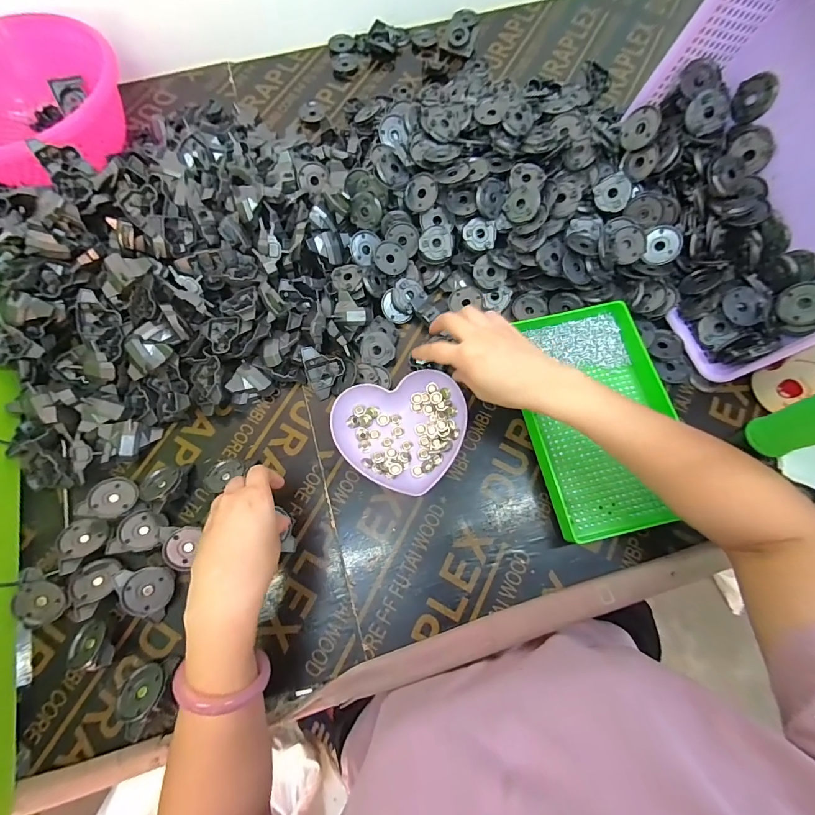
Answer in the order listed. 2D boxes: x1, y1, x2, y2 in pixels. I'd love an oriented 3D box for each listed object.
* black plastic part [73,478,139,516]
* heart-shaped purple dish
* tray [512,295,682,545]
[{"bbox_3d":[-0.318,0.095,0.419,0.050,0.008,0.044,14,47,-22],"label":"black plastic part"},{"bbox_3d":[-0.004,0.029,0.440,0.143,0.028,0.132,-14,72,-4],"label":"heart-shaped purple dish"},{"bbox_3d":[0.207,0.006,0.438,0.152,0.042,0.256,-11,72,-3],"label":"tray"}]

